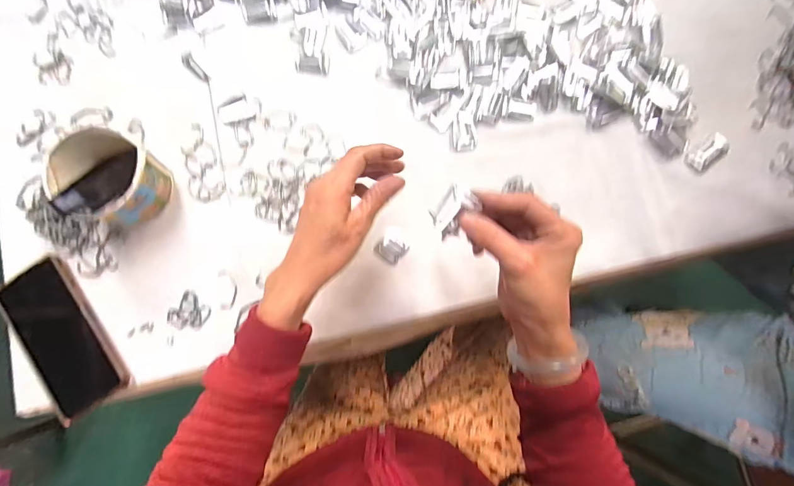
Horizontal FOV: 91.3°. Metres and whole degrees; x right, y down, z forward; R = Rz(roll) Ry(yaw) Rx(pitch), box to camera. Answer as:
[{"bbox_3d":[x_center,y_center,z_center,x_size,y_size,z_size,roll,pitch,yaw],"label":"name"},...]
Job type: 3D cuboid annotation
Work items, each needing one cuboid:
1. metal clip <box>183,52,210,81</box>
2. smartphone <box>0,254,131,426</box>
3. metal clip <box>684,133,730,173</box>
[{"bbox_3d":[-0.243,-0.211,0.466,0.014,0.004,0.045,-39,85,-5],"label":"metal clip"},{"bbox_3d":[-0.360,0.103,0.415,0.084,0.015,0.161,-35,85,-5],"label":"smartphone"},{"bbox_3d":[0.378,-0.112,0.467,0.053,0.017,0.030,-40,85,-5],"label":"metal clip"}]

